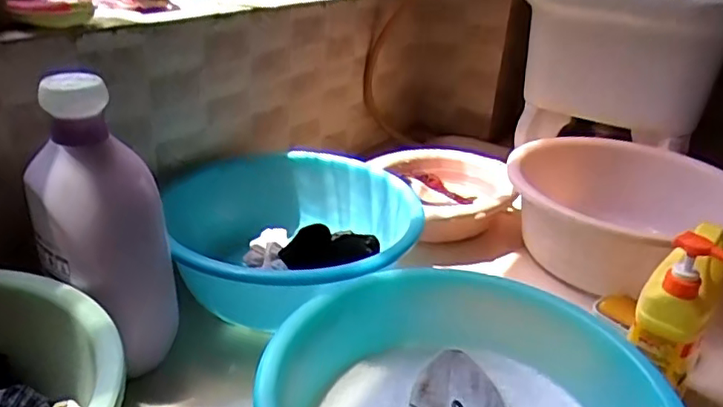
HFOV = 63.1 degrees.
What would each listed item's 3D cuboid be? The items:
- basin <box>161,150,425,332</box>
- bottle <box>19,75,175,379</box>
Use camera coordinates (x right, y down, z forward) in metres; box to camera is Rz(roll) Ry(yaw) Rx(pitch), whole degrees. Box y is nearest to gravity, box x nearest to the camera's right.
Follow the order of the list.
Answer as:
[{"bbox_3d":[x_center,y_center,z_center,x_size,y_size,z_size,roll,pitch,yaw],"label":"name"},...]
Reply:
[{"bbox_3d":[-0.089,0.045,0.852,0.342,0.121,0.354,2,27,-1],"label":"basin"},{"bbox_3d":[-0.286,0.041,0.649,0.104,0.336,0.107,21,31,30],"label":"bottle"}]

